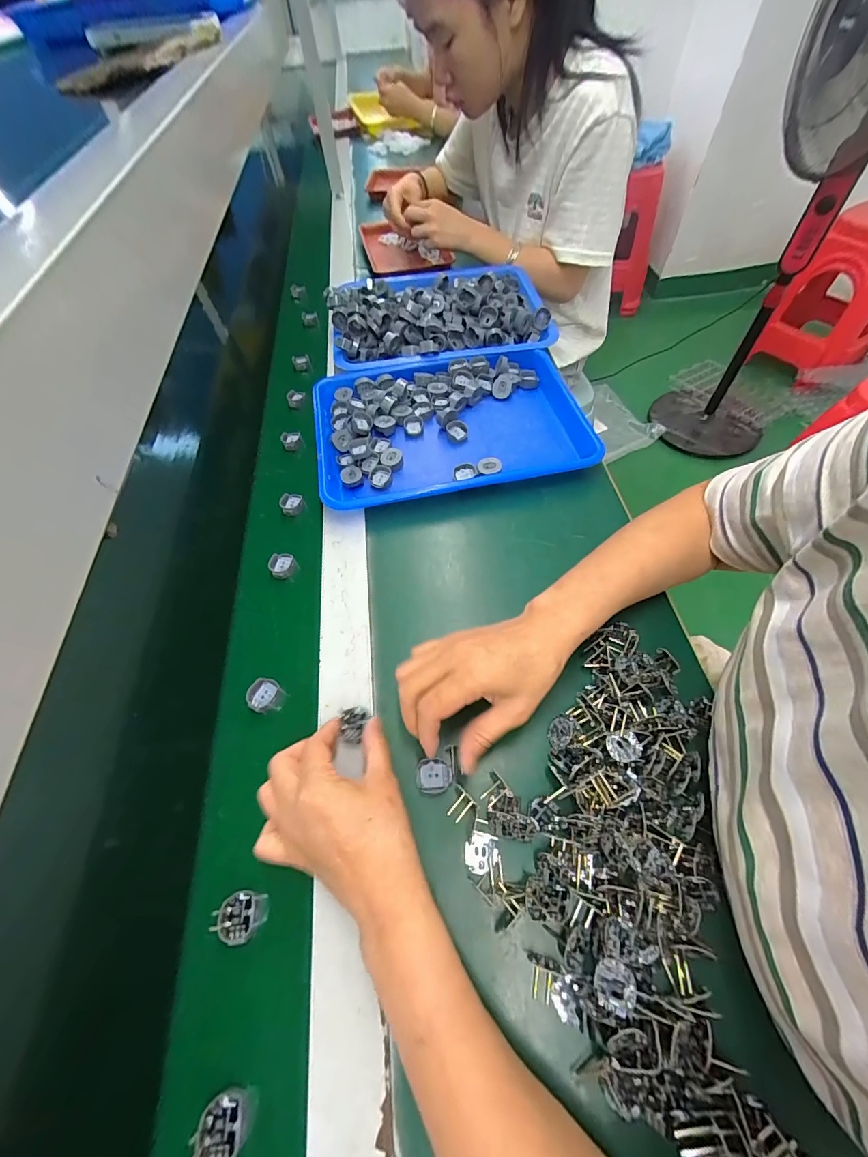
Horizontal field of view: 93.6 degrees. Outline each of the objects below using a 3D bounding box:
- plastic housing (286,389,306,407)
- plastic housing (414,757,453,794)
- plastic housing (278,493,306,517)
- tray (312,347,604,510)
[{"bbox_3d":[-0.206,-0.270,0.610,0.027,0.013,0.024,-6,57,0],"label":"plastic housing"},{"bbox_3d":[0.000,0.157,0.325,0.028,0.008,0.025,10,60,4],"label":"plastic housing"},{"bbox_3d":[-0.174,-0.089,0.504,0.028,0.019,0.029,-2,57,3],"label":"plastic housing"},{"bbox_3d":[0.020,-0.203,0.536,0.339,0.037,0.249,-10,57,-3],"label":"tray"}]

